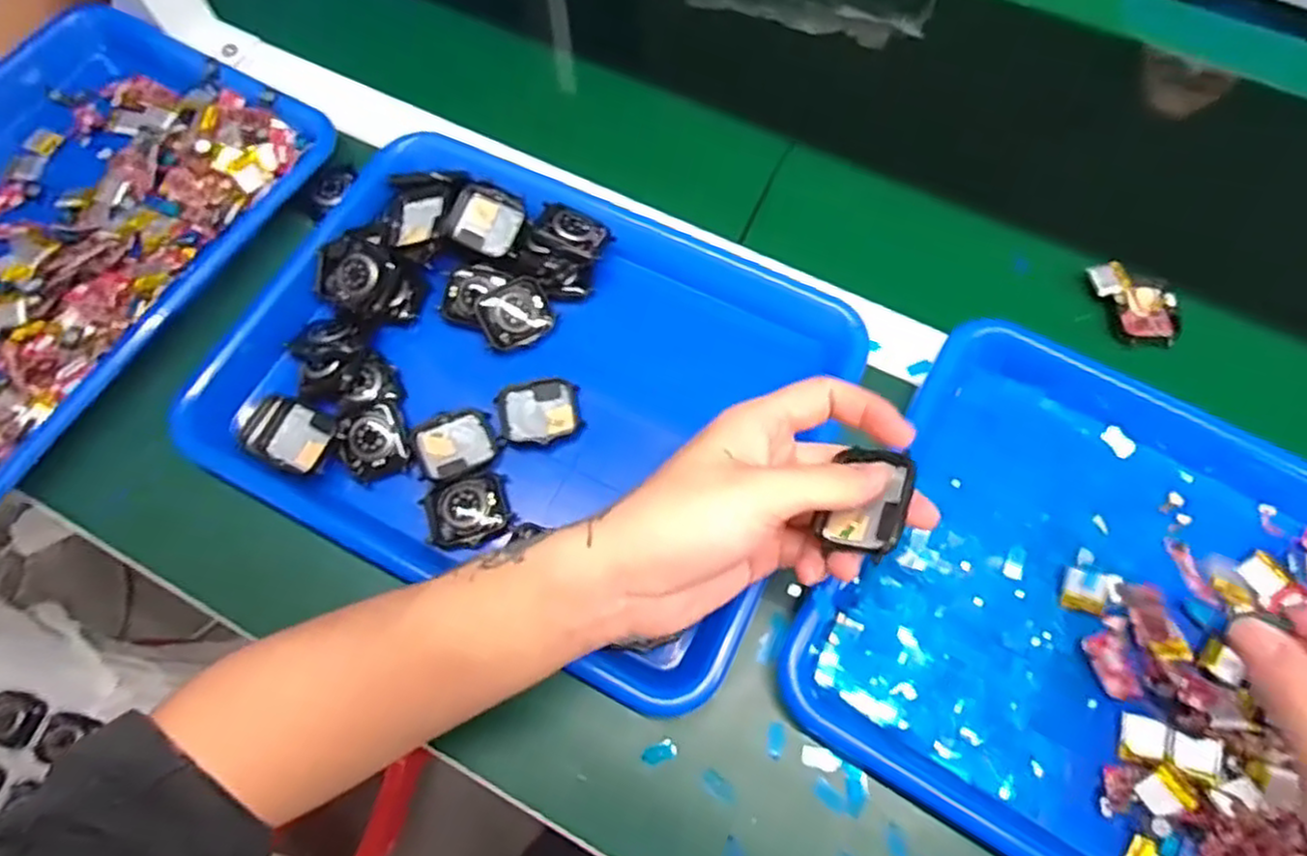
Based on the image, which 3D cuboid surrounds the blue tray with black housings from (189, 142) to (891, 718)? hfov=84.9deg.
[{"bbox_3d":[-0.072,-0.025,0.417,0.329,0.051,0.249,25,72,11],"label":"blue tray with black housings"}]

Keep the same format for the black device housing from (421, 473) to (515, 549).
[{"bbox_3d":[-0.103,0.045,0.392,0.044,0.008,0.038,-16,70,-4],"label":"black device housing"}]

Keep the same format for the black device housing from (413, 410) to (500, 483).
[{"bbox_3d":[-0.113,0.010,0.406,0.044,0.010,0.036,-24,70,-7],"label":"black device housing"}]

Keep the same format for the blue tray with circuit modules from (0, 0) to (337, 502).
[{"bbox_3d":[-0.400,-0.116,0.459,0.247,0.046,0.354,30,73,12],"label":"blue tray with circuit modules"}]

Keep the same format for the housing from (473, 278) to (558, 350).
[{"bbox_3d":[-0.082,-0.069,0.428,0.045,0.007,0.038,-25,97,-18],"label":"housing"}]

